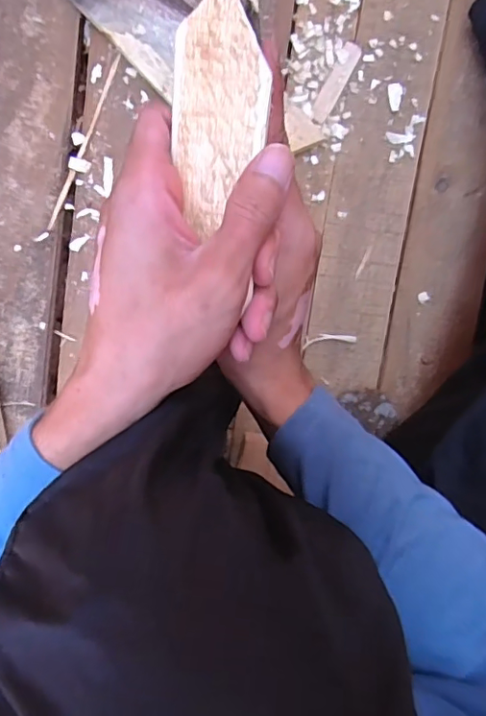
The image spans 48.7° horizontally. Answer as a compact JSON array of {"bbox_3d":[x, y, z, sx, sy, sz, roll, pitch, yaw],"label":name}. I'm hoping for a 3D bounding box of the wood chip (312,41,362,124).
[{"bbox_3d":[0.093,-0.276,0.538,0.017,0.006,0.082,28,98,-6],"label":"wood chip"}]

